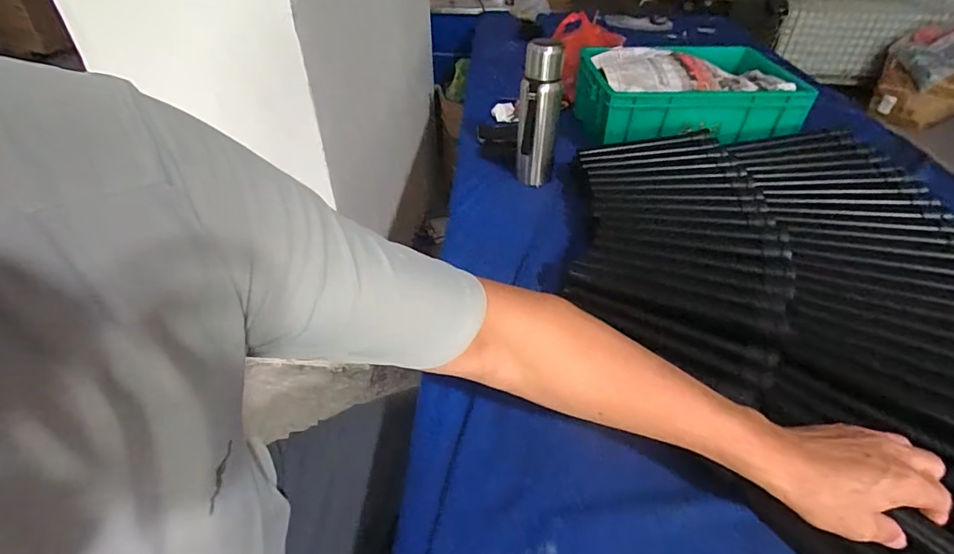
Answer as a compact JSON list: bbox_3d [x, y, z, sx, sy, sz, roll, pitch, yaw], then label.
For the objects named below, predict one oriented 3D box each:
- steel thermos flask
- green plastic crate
[{"bbox_3d":[0.107,-0.283,0.835,0.068,0.227,0.075,10,41,12],"label":"steel thermos flask"},{"bbox_3d":[0.458,-0.405,1.039,0.443,0.124,0.345,-2,40,-2],"label":"green plastic crate"}]

